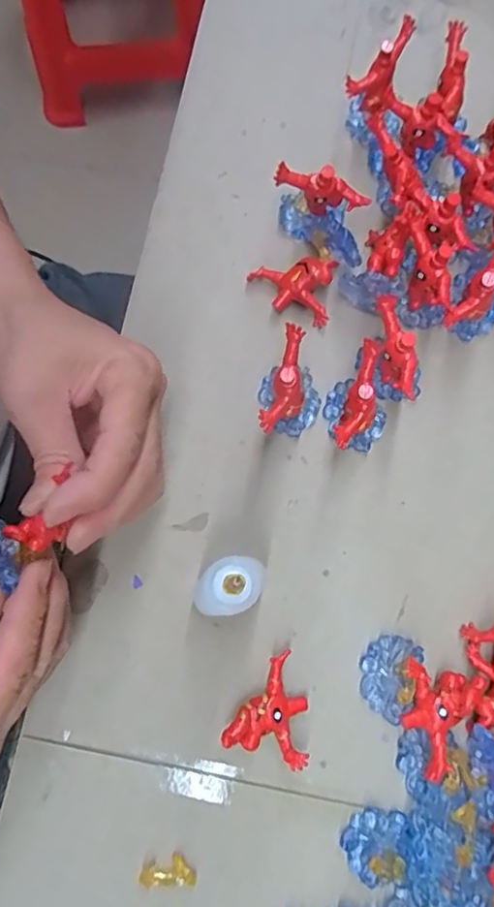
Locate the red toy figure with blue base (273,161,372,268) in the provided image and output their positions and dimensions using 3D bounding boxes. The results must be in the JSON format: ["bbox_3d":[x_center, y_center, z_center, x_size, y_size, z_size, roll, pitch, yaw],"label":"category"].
[{"bbox_3d":[0.040,-0.127,0.305,0.057,0.048,0.027,36,79,8],"label":"red toy figure with blue base"}]

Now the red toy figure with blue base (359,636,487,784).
[{"bbox_3d":[0.077,0.115,0.267,0.050,0.018,0.046,30,78,7],"label":"red toy figure with blue base"}]

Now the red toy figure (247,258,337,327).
[{"bbox_3d":[0.023,-0.088,0.311,0.044,0.022,0.028,7,77,2],"label":"red toy figure"}]

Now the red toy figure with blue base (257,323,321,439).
[{"bbox_3d":[0.022,-0.032,0.284,0.031,0.051,0.045,3,77,1],"label":"red toy figure with blue base"}]

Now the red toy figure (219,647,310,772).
[{"bbox_3d":[0.017,0.122,0.265,0.038,0.018,0.046,35,79,8],"label":"red toy figure"}]

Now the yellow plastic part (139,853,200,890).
[{"bbox_3d":[-0.035,0.187,0.255,0.025,0.005,0.011,2,77,1],"label":"yellow plastic part"}]

